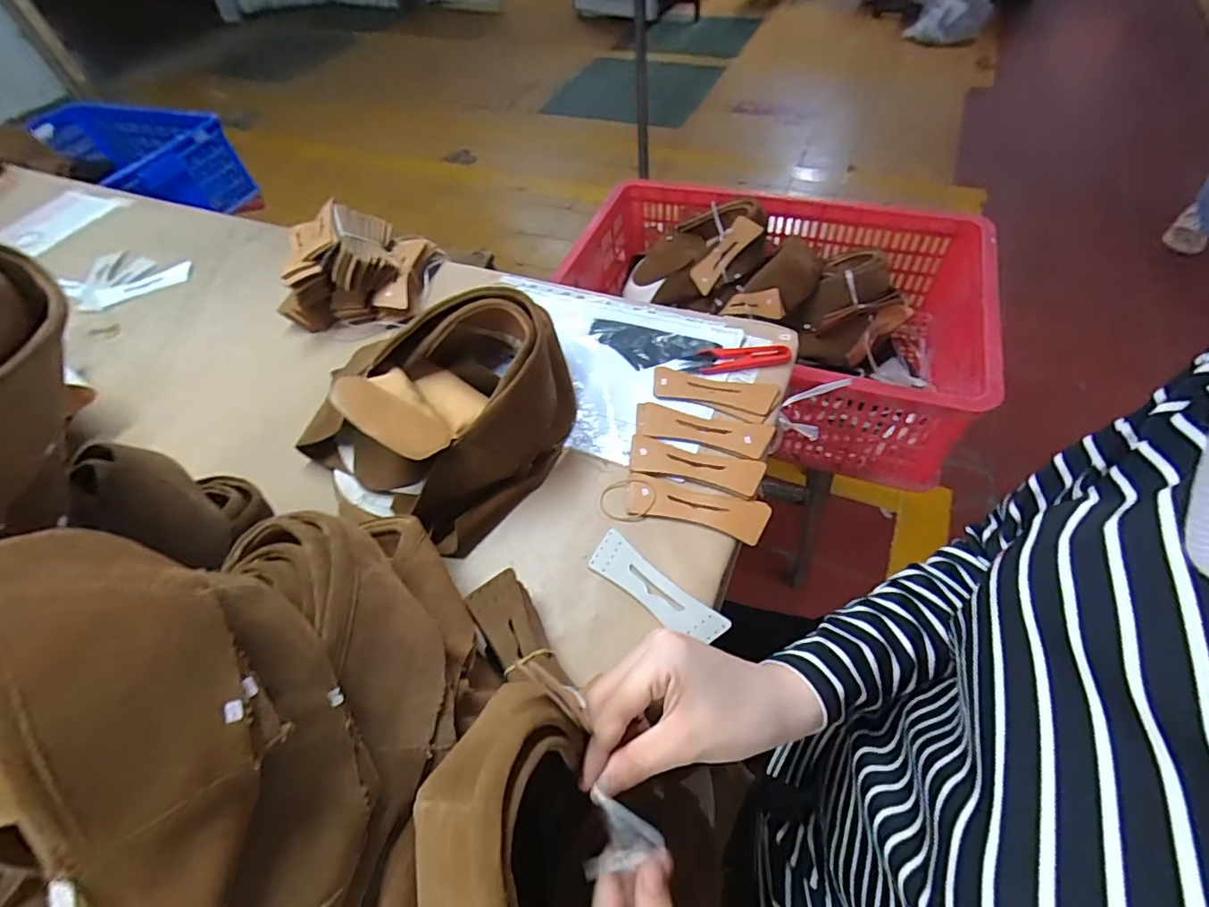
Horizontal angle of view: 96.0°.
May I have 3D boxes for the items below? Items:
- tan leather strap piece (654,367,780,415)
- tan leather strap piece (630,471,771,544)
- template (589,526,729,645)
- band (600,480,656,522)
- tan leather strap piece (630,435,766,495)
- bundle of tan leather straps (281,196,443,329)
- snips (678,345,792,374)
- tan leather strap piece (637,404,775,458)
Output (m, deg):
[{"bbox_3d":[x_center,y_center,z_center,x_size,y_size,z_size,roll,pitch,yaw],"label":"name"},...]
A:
[{"bbox_3d":[0.115,-0.068,0.575,0.127,0.005,0.039,11,56,13],"label":"tan leather strap piece"},{"bbox_3d":[0.084,0.047,0.497,0.127,0.004,0.042,13,56,15],"label":"tan leather strap piece"},{"bbox_3d":[0.042,0.113,0.455,0.127,0.005,0.038,34,62,25],"label":"template"},{"bbox_3d":[0.021,0.045,0.513,0.053,0.009,0.046,3,54,8],"label":"band"},{"bbox_3d":[0.087,0.011,0.525,0.126,0.006,0.040,11,56,13],"label":"tan leather strap piece"},{"bbox_3d":[-0.317,-0.244,0.695,0.163,0.091,0.146,0,54,5],"label":"bundle of tan leather straps"},{"bbox_3d":[0.142,-0.104,0.591,0.112,0.009,0.033,-4,54,3],"label":"snips"},{"bbox_3d":[0.098,-0.025,0.544,0.133,0.006,0.038,10,56,12],"label":"tan leather strap piece"}]

